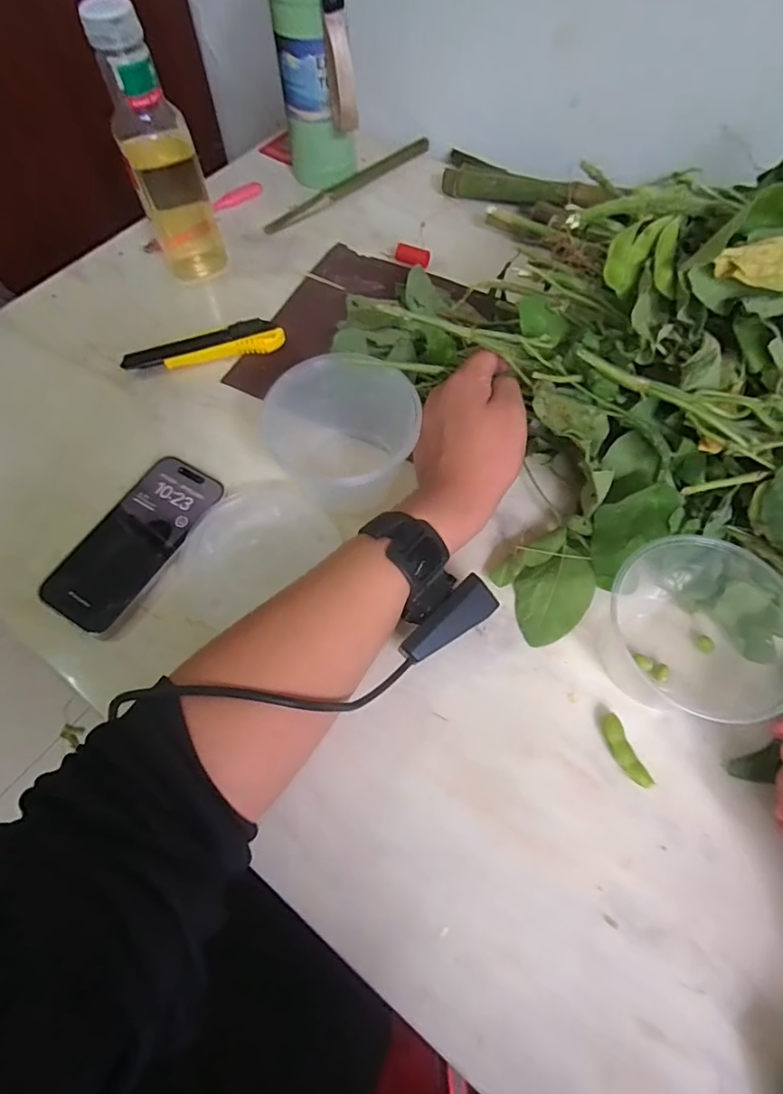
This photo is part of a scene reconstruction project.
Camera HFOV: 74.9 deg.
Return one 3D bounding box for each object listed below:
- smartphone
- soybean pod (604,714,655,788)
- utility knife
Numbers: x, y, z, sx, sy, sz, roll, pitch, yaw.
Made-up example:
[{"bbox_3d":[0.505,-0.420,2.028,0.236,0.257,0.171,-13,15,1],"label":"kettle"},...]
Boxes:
[{"bbox_3d":[-0.199,-0.007,0.393,0.073,0.008,0.145,27,69,15],"label":"smartphone"},{"bbox_3d":[0.150,0.132,0.330,0.015,0.005,0.046,-20,65,-7],"label":"soybean pod"},{"bbox_3d":[-0.174,-0.186,0.482,0.145,0.021,0.026,-13,63,-7],"label":"utility knife"}]

